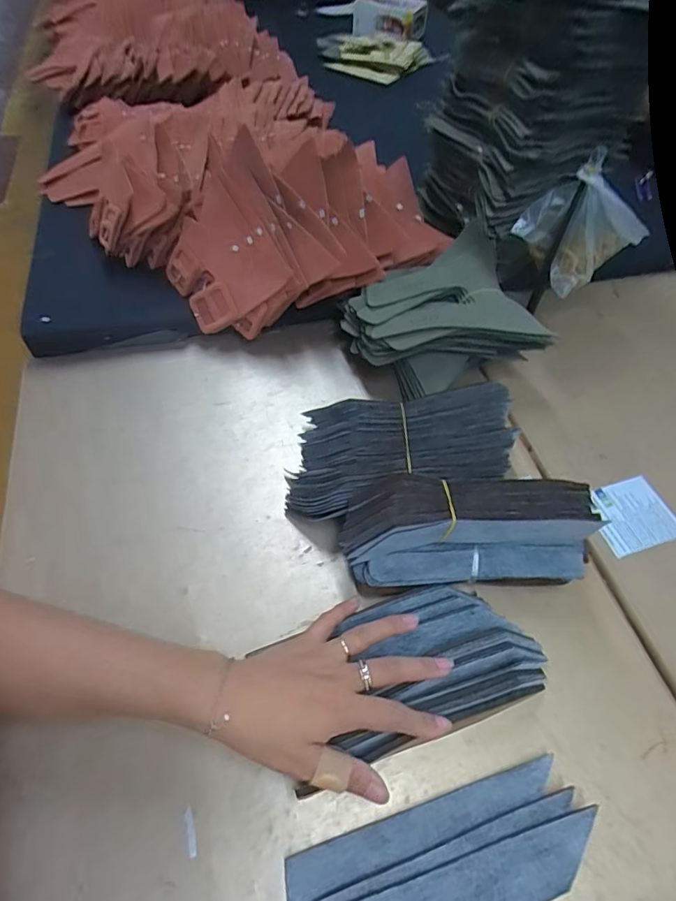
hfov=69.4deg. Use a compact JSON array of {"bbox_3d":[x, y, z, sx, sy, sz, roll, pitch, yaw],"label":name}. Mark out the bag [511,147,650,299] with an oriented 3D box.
[{"bbox_3d":[0.264,-0.247,0.519,0.123,0.115,0.088,-32,61,-23],"label":"bag"}]

